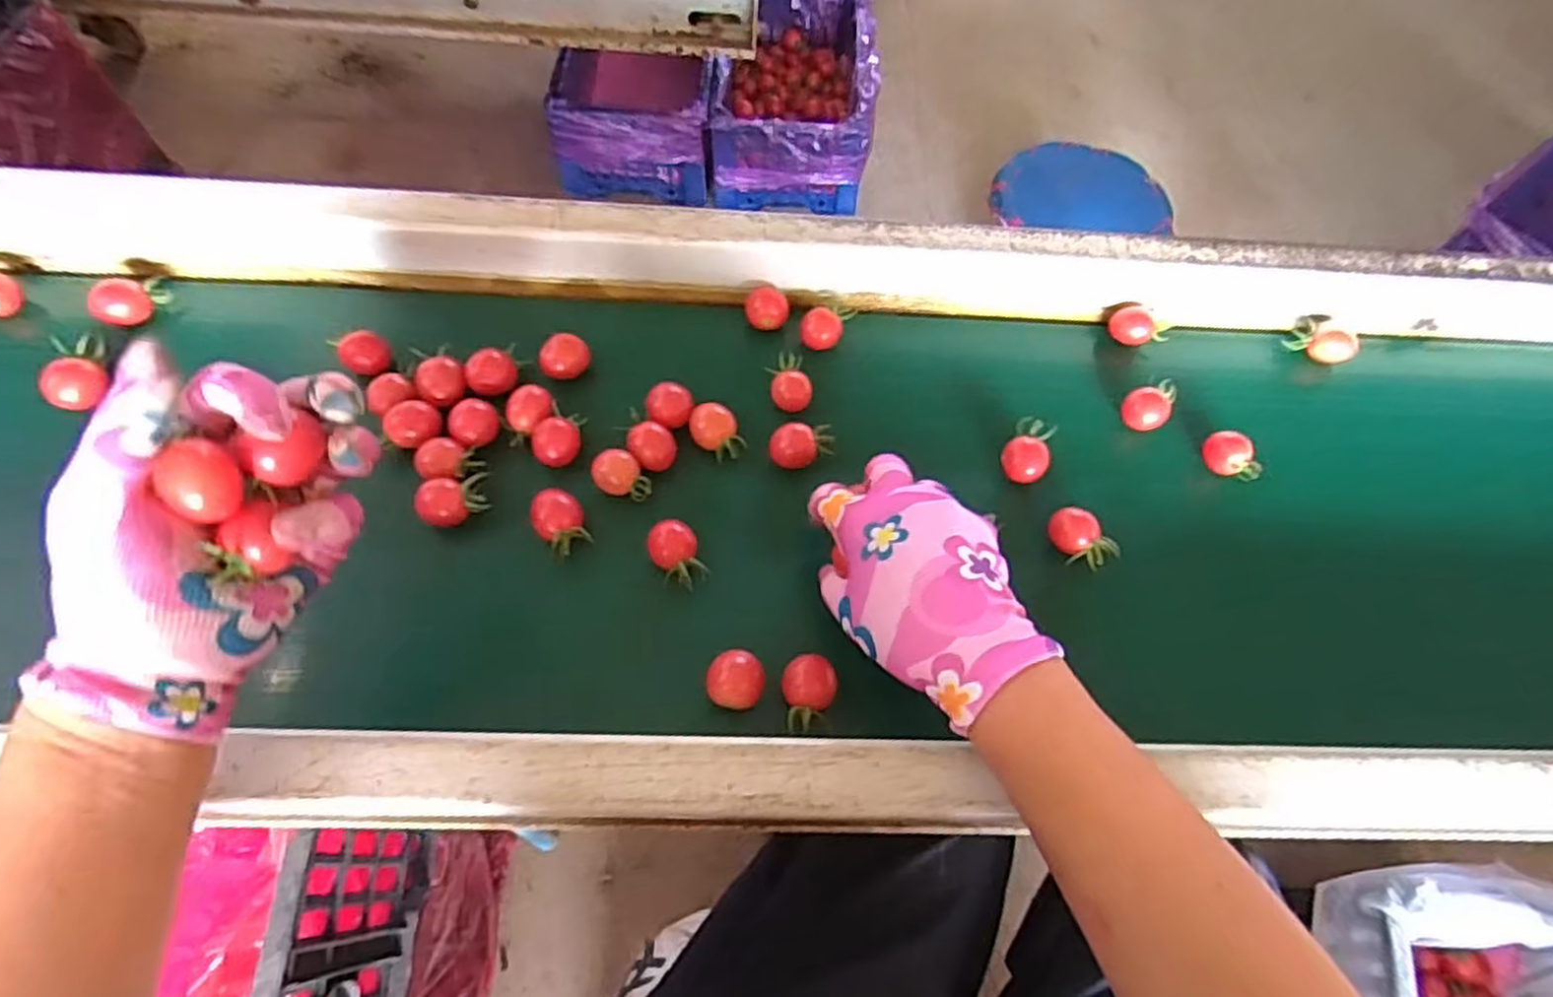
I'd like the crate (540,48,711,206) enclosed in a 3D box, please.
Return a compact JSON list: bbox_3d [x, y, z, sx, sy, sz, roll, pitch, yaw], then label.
[{"bbox_3d":[-0.235,-0.658,1.264,0.242,0.177,0.313,-2,64,-5],"label":"crate"}]

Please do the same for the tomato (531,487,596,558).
[{"bbox_3d":[-0.124,0.015,0.442,0.027,0.024,0.040,-25,68,-15],"label":"tomato"}]

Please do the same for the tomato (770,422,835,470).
[{"bbox_3d":[0.015,-0.031,0.473,0.037,0.022,0.024,-3,64,-5],"label":"tomato"}]

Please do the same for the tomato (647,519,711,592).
[{"bbox_3d":[-0.058,0.035,0.442,0.027,0.028,0.038,-17,66,-12],"label":"tomato"}]

